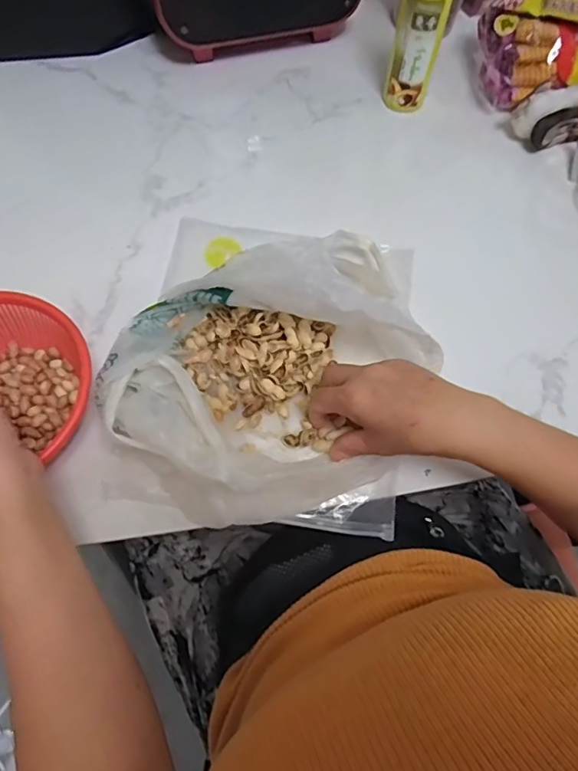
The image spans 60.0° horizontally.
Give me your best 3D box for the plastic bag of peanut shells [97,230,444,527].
[{"bbox_3d":[0.003,-0.020,0.425,0.272,0.095,0.219,-19,68,-9],"label":"plastic bag of peanut shells"}]

